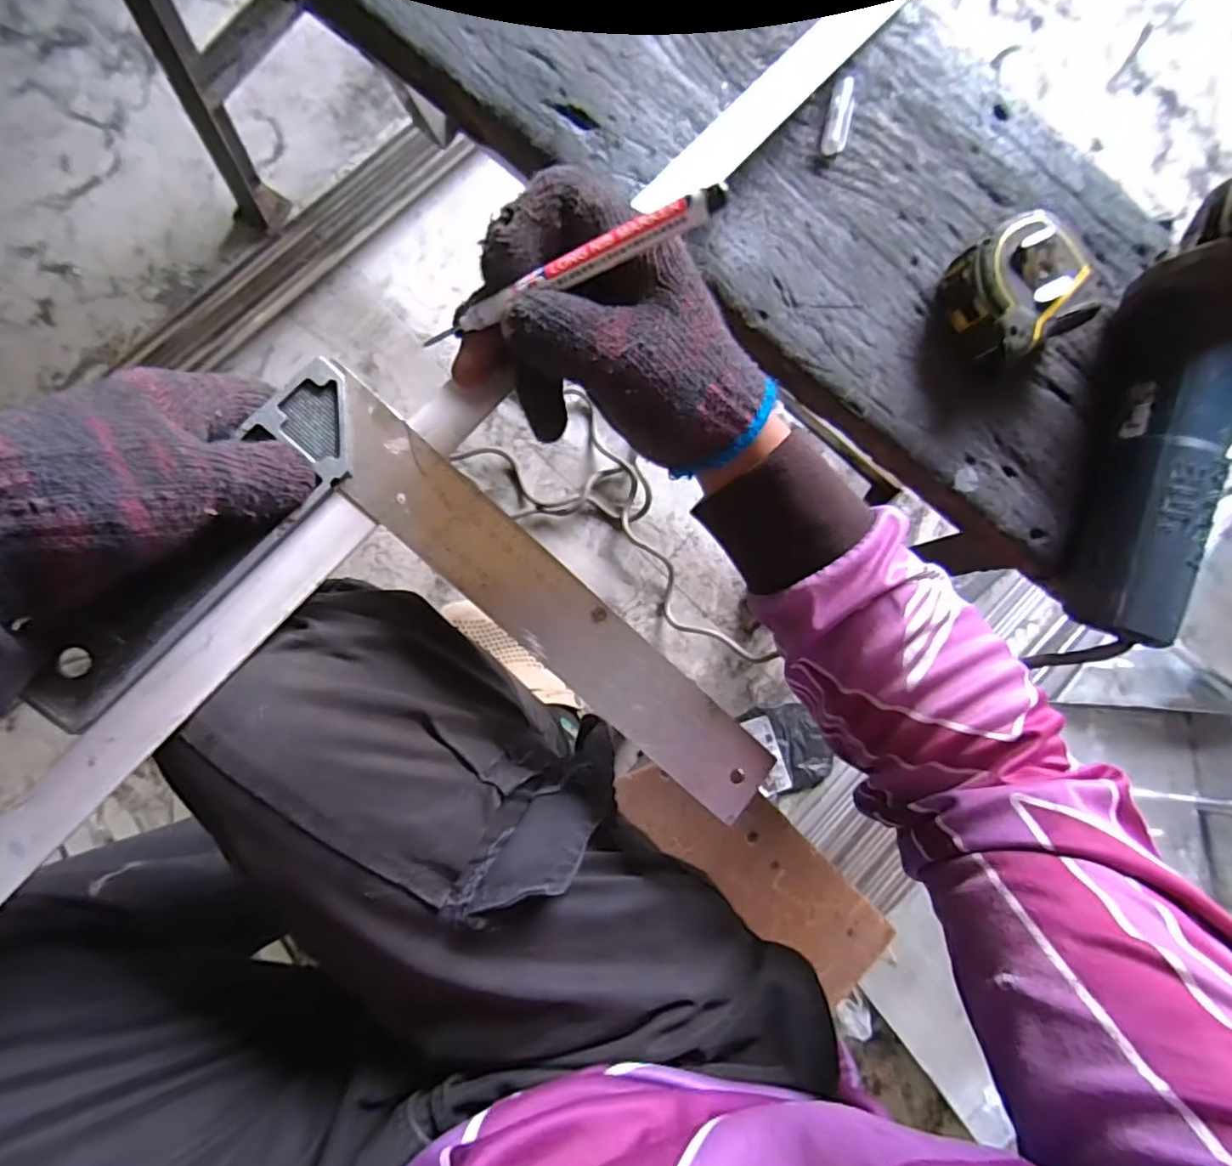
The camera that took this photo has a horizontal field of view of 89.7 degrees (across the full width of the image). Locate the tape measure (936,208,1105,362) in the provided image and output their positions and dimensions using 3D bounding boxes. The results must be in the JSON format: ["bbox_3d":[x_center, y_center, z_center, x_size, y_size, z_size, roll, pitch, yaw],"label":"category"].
[{"bbox_3d":[0.248,-0.181,0.384,0.077,0.042,0.077,-25,92,-8],"label":"tape measure"}]

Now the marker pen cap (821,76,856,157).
[{"bbox_3d":[0.140,-0.291,0.388,0.014,0.009,0.047,13,87,-8],"label":"marker pen cap"}]

